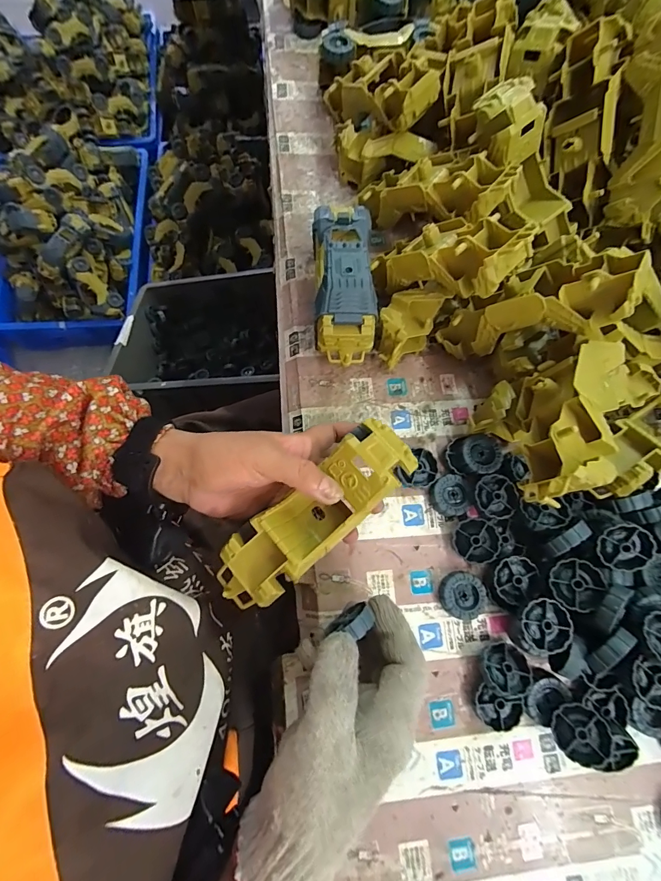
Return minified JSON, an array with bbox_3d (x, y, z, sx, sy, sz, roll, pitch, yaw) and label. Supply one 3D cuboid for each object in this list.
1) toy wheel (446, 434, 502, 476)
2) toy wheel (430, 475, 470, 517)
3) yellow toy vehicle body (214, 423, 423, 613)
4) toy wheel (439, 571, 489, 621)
[{"bbox_3d":[0.135,0.015,0.360,0.045,0.027,0.037,-7,77,-3],"label":"toy wheel"},{"bbox_3d":[0.112,0.052,0.354,0.033,0.012,0.036,0,76,-2],"label":"toy wheel"},{"bbox_3d":[-0.012,0.057,0.286,0.172,0.048,0.052,-41,81,-6],"label":"yellow toy vehicle body"},{"bbox_3d":[0.116,0.135,0.330,0.039,0.016,0.036,0,76,-2],"label":"toy wheel"}]

